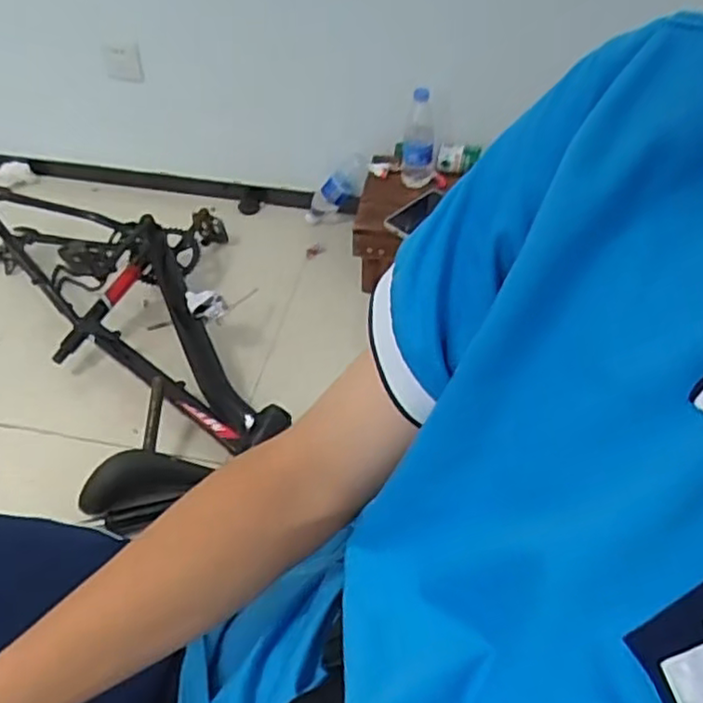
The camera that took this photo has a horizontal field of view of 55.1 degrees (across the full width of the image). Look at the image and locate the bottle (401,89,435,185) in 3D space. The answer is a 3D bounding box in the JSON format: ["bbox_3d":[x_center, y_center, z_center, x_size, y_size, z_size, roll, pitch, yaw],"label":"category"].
[{"bbox_3d":[0.153,-0.465,1.468,0.071,0.203,0.071,9,46,8],"label":"bottle"}]

